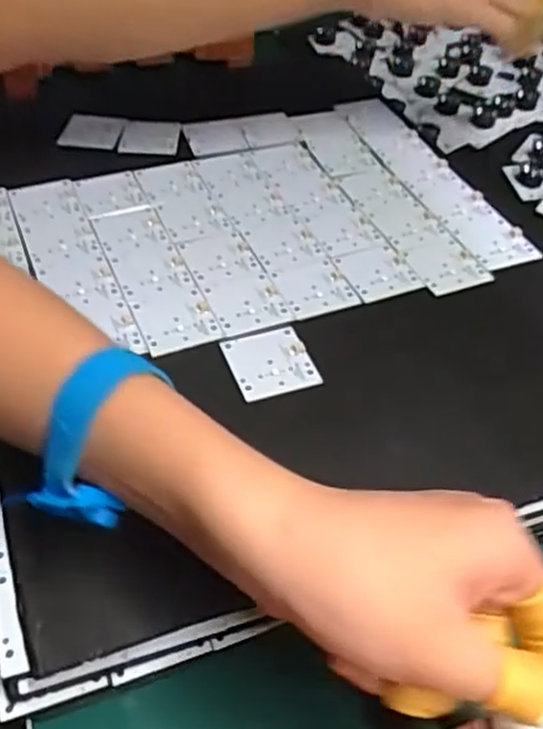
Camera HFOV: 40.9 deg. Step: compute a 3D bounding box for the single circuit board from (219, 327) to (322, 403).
[{"bbox_3d":[-0.001,-0.002,0.399,0.043,0.005,0.047,-16,48,-18],"label":"single circuit board"}]

